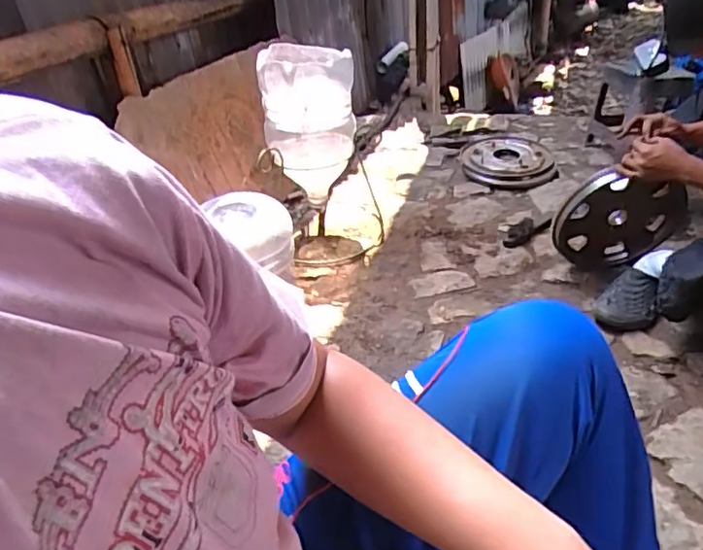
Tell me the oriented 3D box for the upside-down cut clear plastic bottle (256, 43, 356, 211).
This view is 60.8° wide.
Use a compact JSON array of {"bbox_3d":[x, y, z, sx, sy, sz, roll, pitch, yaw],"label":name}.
[{"bbox_3d":[-0.101,-0.397,1.611,0.233,0.395,0.185,-6,37,1],"label":"upside-down cut clear plastic bottle"}]

